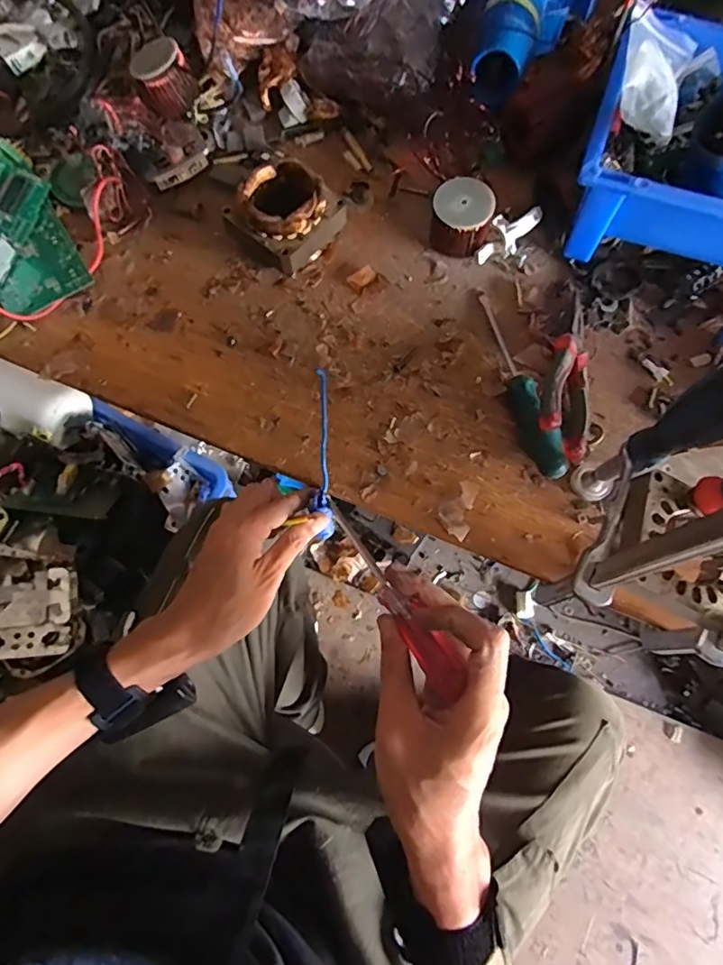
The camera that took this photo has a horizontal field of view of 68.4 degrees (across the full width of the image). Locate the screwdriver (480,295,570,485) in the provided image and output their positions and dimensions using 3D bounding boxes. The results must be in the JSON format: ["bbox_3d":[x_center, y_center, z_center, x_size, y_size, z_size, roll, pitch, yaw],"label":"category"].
[{"bbox_3d":[0.128,-0.086,0.434,0.026,0.036,0.180,-10,70,-4],"label":"screwdriver"}]

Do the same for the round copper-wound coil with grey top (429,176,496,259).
[{"bbox_3d":[0.088,-0.231,0.471,0.052,0.049,0.048,14,71,5],"label":"round copper-wound coil with grey top"}]

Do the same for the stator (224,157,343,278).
[{"bbox_3d":[-0.067,-0.233,0.468,0.083,0.051,0.078,36,74,12],"label":"stator"}]

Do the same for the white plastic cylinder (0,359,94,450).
[{"bbox_3d":[-0.496,-0.123,0.783,0.190,0.071,0.100,24,66,1],"label":"white plastic cylinder"}]

